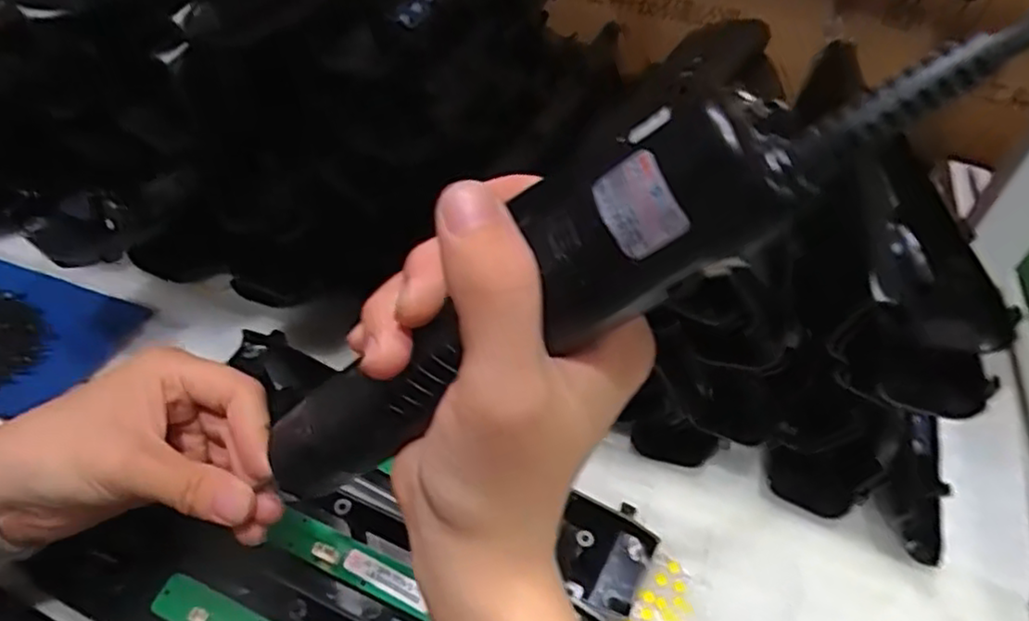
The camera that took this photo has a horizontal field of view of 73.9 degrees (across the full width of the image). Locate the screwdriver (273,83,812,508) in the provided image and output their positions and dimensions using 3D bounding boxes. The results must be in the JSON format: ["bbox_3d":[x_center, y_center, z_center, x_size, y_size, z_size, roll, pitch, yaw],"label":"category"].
[{"bbox_3d":[-0.015,0.008,0.200,0.034,0.199,0.032,36,37,-28],"label":"screwdriver"}]

